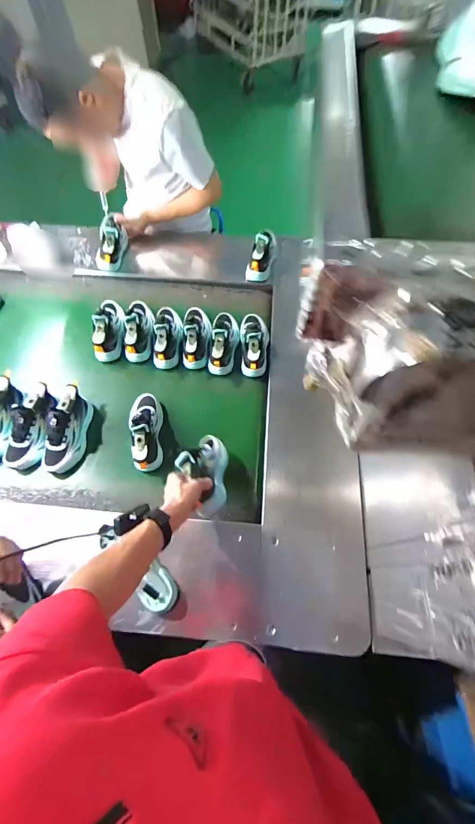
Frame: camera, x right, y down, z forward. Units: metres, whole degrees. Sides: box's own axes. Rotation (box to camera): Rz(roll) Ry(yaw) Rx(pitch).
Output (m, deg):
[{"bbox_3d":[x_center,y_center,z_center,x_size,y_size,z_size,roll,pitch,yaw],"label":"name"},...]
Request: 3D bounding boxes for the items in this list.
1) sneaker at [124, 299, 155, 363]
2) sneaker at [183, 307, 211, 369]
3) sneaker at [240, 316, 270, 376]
[{"bbox_3d":[-0.301,-0.264,1.009,0.083,0.108,0.224,-2,64,-1],"label":"sneaker"},{"bbox_3d":[-0.126,-0.236,1.001,0.083,0.107,0.218,-2,64,-1],"label":"sneaker"},{"bbox_3d":[0.050,-0.208,1.007,0.084,0.115,0.217,-2,64,0],"label":"sneaker"}]

